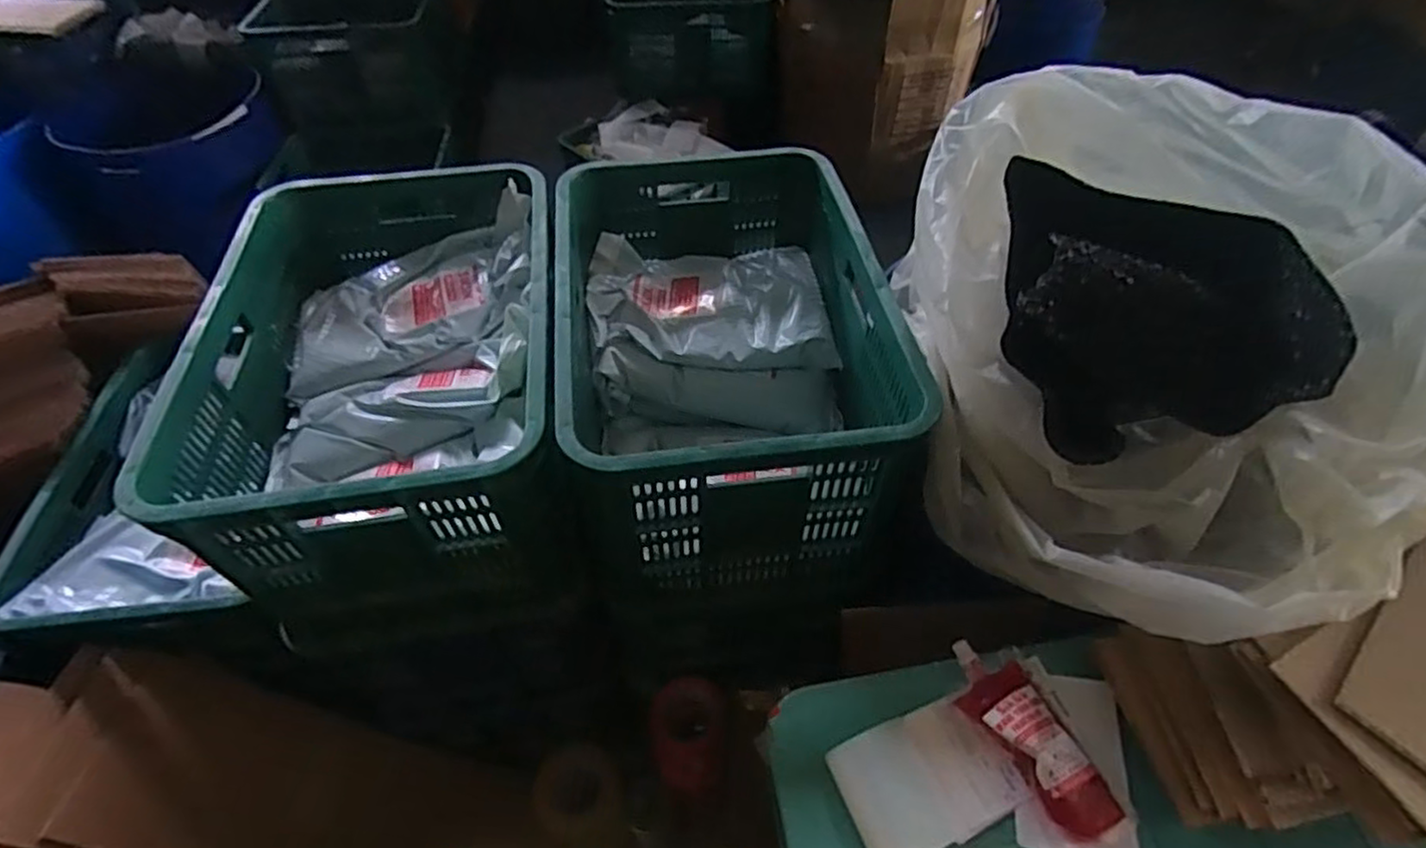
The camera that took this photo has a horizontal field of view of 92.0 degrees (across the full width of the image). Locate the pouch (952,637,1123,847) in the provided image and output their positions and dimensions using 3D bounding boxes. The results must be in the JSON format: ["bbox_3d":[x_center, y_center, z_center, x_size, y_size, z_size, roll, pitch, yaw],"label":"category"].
[{"bbox_3d":[0.288,0.275,0.621,0.074,0.029,0.174,-25,55,-19],"label":"pouch"}]

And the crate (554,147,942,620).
[{"bbox_3d":[0.005,-0.087,0.878,0.363,0.271,0.526,-8,51,-6],"label":"crate"}]

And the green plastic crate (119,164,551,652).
[{"bbox_3d":[-0.362,-0.059,0.835,0.354,0.250,0.513,-7,50,-6],"label":"green plastic crate"}]

